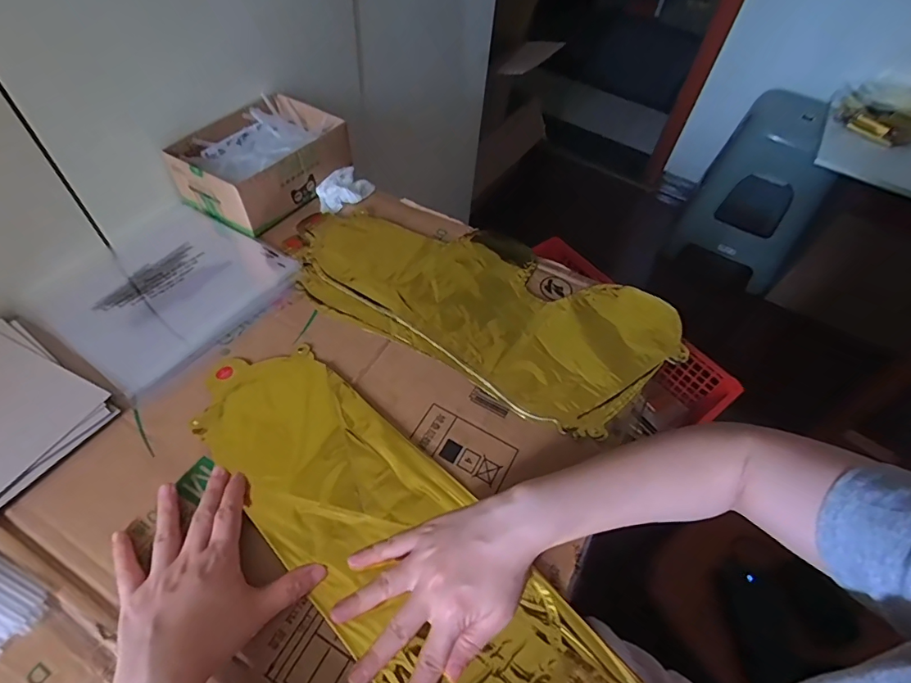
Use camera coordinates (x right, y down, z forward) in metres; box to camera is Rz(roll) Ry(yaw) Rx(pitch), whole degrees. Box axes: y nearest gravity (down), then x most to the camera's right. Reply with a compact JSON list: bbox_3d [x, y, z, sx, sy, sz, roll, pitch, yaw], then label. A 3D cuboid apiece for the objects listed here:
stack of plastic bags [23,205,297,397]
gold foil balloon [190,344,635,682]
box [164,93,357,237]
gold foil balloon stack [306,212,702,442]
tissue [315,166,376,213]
[{"bbox_3d":[-0.310,-0.063,0.510,0.201,0.012,0.206,32,57,18],"label":"stack of plastic bags"},{"bbox_3d":[-0.054,0.150,0.377,0.410,0.015,0.133,39,59,21],"label":"gold foil balloon"},{"bbox_3d":[-0.241,-0.230,0.604,0.134,0.071,0.190,28,55,15],"label":"box"},{"bbox_3d":[0.026,-0.053,0.527,0.415,0.019,0.205,25,55,13],"label":"gold foil balloon stack"},{"bbox_3d":[-0.146,-0.198,0.613,0.044,0.022,0.077,36,58,20],"label":"tissue"}]

